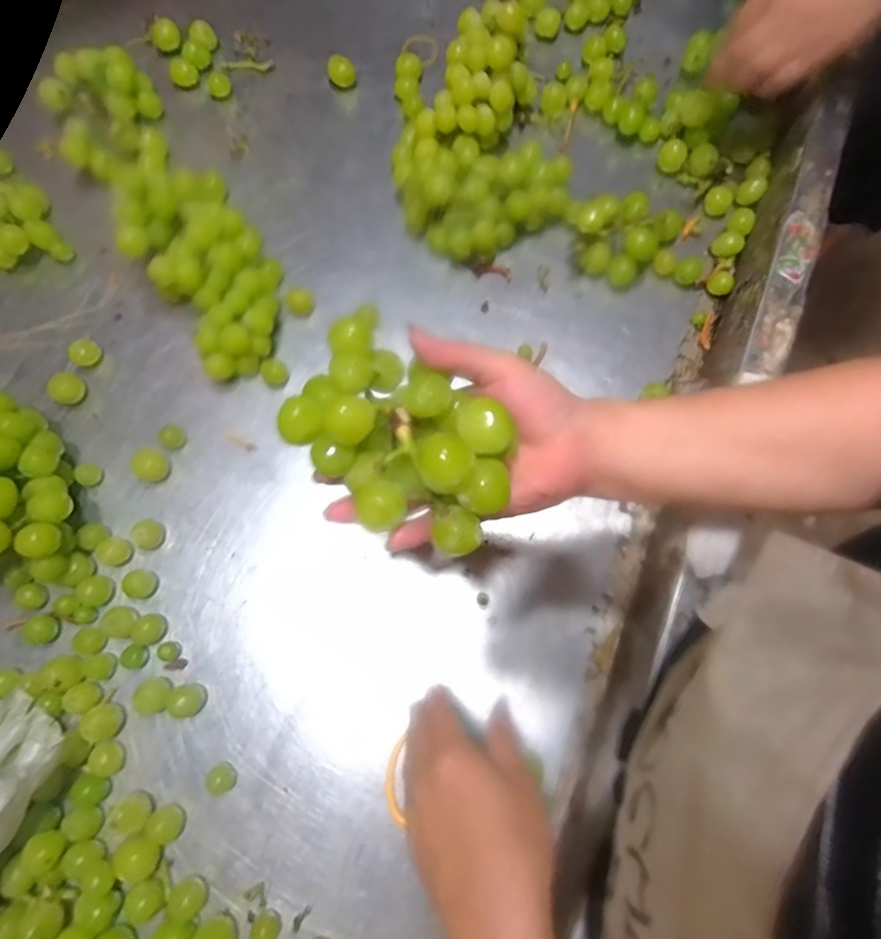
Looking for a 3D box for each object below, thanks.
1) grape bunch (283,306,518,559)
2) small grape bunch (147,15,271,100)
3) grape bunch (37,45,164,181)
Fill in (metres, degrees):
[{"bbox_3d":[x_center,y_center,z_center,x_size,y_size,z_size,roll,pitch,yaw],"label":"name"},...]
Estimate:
[{"bbox_3d":[-0.020,-0.022,0.273,0.120,0.041,0.083,33,77,6],"label":"grape bunch"},{"bbox_3d":[-0.257,-0.442,0.602,0.137,0.024,0.071,34,76,10],"label":"small grape bunch"},{"bbox_3d":[-0.341,-0.366,0.567,0.105,0.040,0.127,-26,75,-8],"label":"grape bunch"}]

